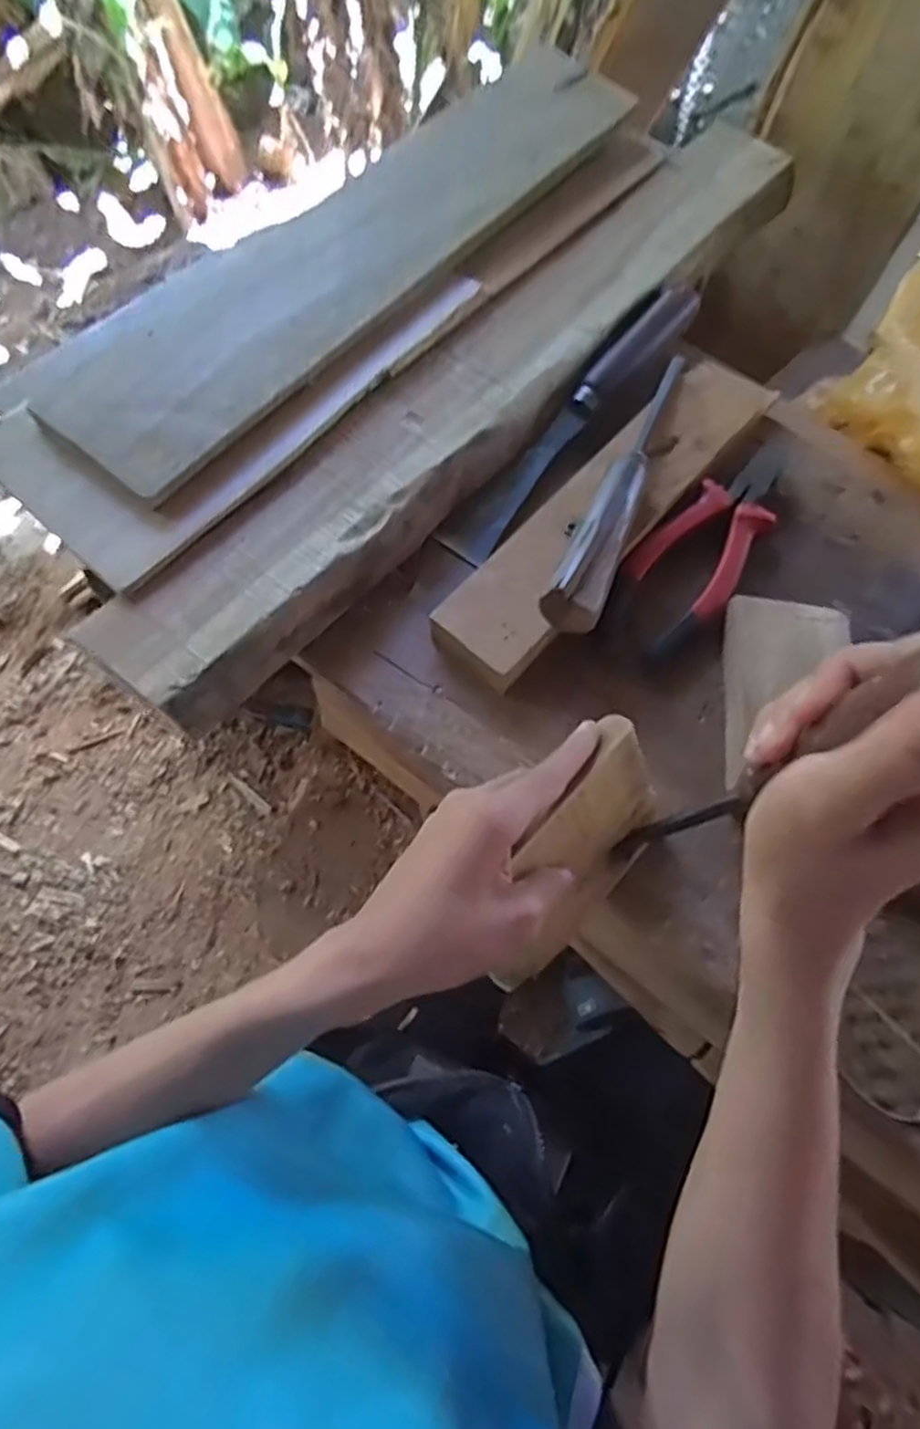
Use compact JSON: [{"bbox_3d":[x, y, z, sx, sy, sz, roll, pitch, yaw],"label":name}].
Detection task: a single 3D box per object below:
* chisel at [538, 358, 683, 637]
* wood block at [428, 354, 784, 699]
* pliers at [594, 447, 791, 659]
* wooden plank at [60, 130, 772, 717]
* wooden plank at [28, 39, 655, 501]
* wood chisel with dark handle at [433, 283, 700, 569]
[{"bbox_3d":[0.105,-0.140,0.444,0.031,0.034,0.226,25,69,8],"label":"chisel"},{"bbox_3d":[0.099,-0.137,0.457,0.058,0.020,0.295,39,72,12],"label":"wood block"},{"bbox_3d":[0.156,-0.105,0.460,0.058,0.017,0.188,40,72,13],"label":"pliers"},{"bbox_3d":[0.027,-0.230,0.494,0.087,0.031,0.626,39,72,12],"label":"wooden plank"},{"bbox_3d":[-0.066,-0.327,0.499,0.128,0.019,0.484,39,72,12],"label":"wooden plank"},{"bbox_3d":[0.079,-0.203,0.495,0.033,0.027,0.263,36,71,12],"label":"wood chisel with dark handle"}]

